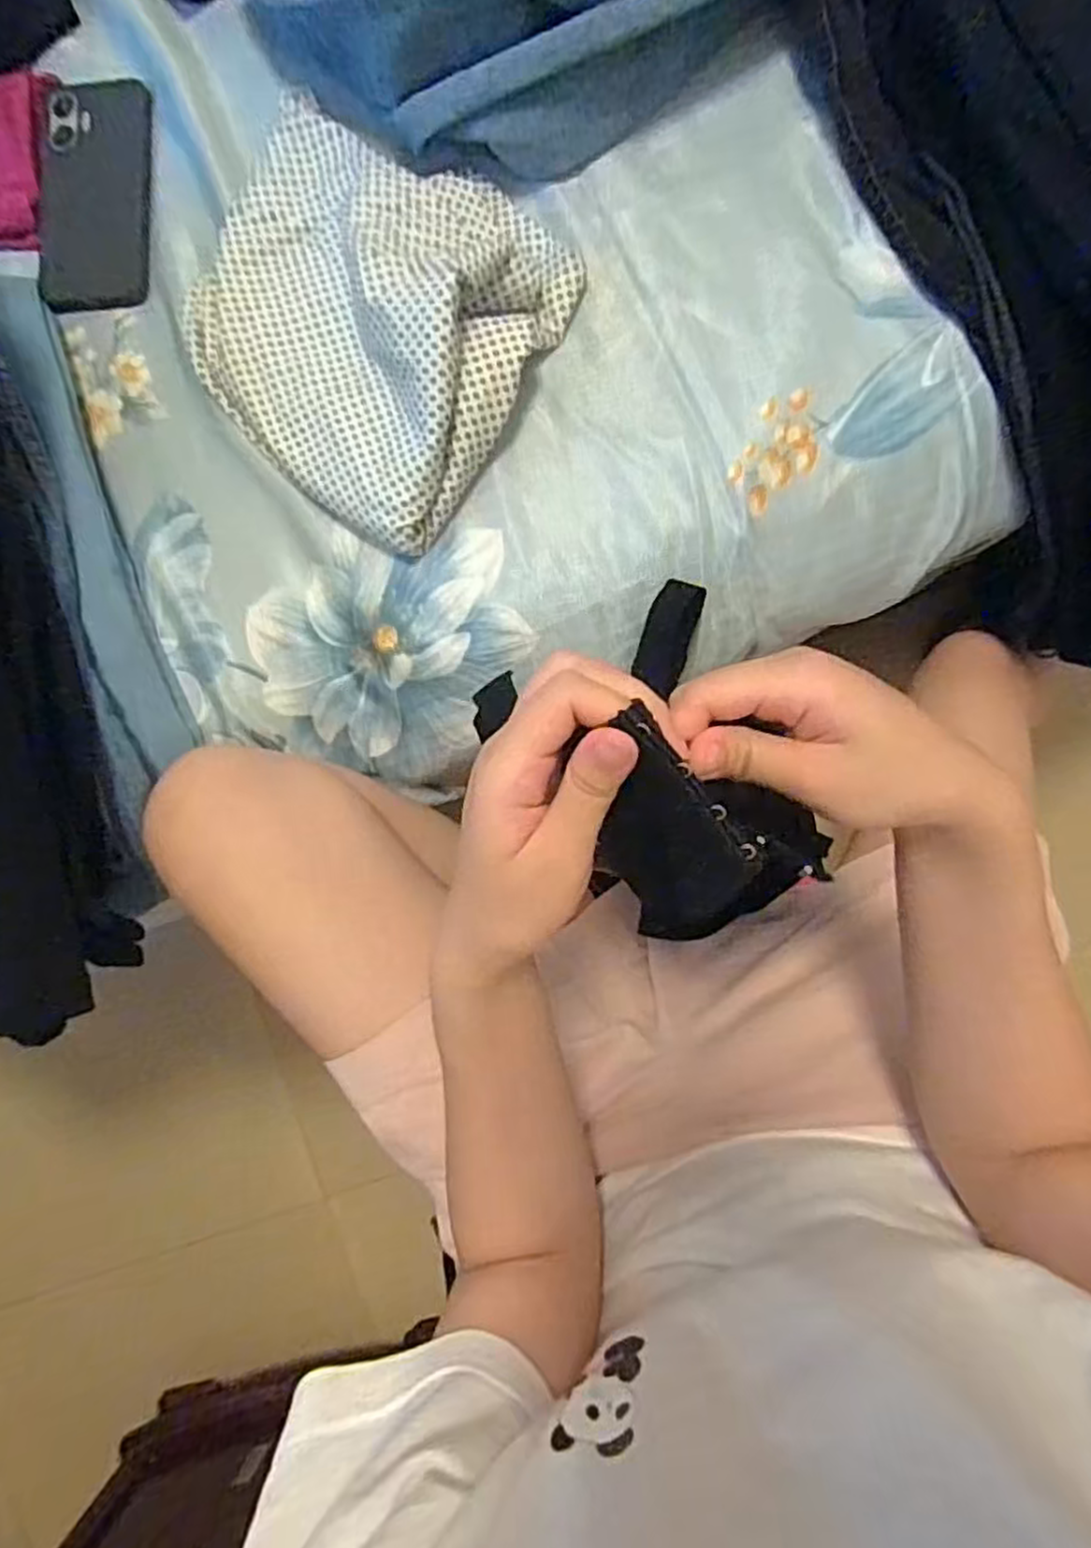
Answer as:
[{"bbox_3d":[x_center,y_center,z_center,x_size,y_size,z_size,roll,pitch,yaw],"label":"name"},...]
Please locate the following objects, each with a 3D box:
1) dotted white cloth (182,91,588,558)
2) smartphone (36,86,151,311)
[{"bbox_3d":[-0.124,-0.298,0.481,0.242,0.046,0.228,33,93,6],"label":"dotted white cloth"},{"bbox_3d":[-0.327,-0.423,0.543,0.078,0.016,0.165,0,89,7],"label":"smartphone"}]

